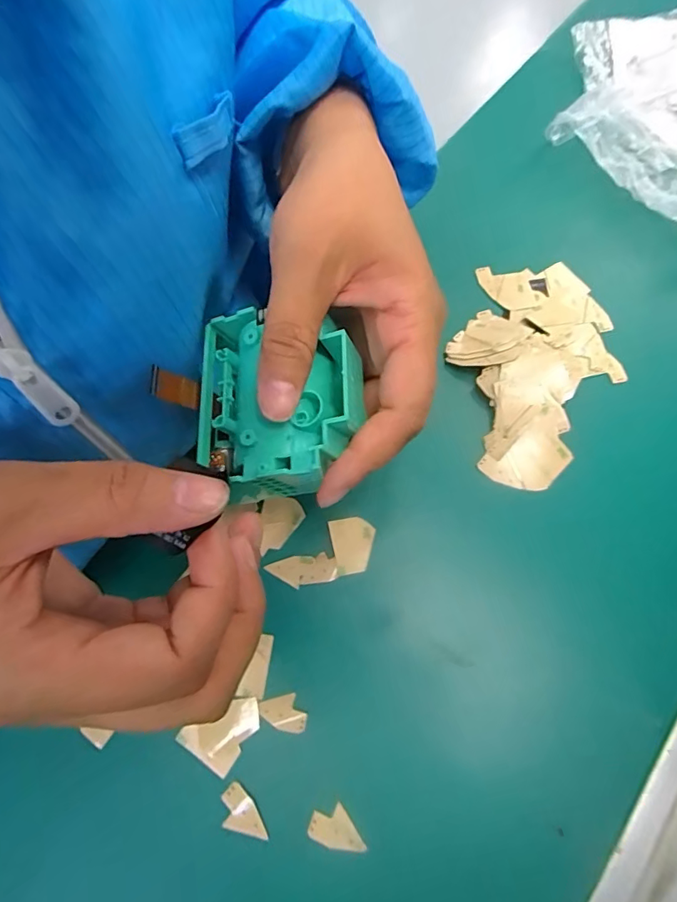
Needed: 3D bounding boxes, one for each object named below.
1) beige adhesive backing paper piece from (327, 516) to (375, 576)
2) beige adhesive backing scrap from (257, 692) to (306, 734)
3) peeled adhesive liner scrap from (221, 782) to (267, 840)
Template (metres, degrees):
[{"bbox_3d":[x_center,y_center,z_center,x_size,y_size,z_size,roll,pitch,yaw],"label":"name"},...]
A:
[{"bbox_3d":[0.008,0.050,0.263,0.023,0.004,0.029,-7,63,-16],"label":"beige adhesive backing paper piece"},{"bbox_3d":[-0.027,0.127,0.234,0.020,0.004,0.018,-16,67,-8],"label":"beige adhesive backing scrap"},{"bbox_3d":[-0.043,0.165,0.220,0.026,0.004,0.015,37,70,14],"label":"peeled adhesive liner scrap"}]

